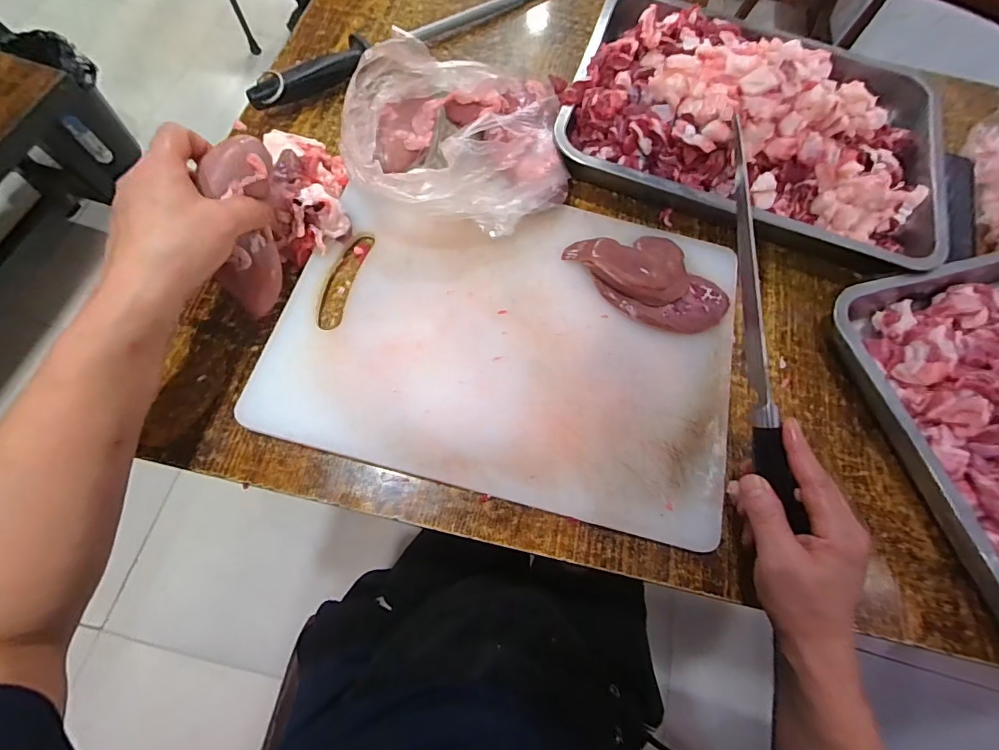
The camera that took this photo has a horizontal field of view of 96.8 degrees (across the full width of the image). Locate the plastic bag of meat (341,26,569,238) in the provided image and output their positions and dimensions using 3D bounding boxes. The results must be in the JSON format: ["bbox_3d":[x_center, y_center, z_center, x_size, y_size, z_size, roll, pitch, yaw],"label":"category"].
[{"bbox_3d":[-0.031,-0.228,0.417,0.195,0.095,0.193,5,70,-3],"label":"plastic bag of meat"}]

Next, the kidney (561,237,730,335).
[{"bbox_3d":[0.144,-0.093,0.417,0.097,0.019,0.136,-36,76,-15],"label":"kidney"}]

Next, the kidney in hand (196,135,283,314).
[{"bbox_3d":[-0.197,-0.113,0.346,0.042,0.032,0.131,4,110,-2],"label":"kidney in hand"}]

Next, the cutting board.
[{"bbox_3d":[0.016,-0.042,0.389,0.380,0.017,0.277,14,67,3],"label":"cutting board"}]

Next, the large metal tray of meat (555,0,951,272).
[{"bbox_3d":[0.275,-0.284,0.462,0.390,0.088,0.287,17,69,2],"label":"large metal tray of meat"}]

